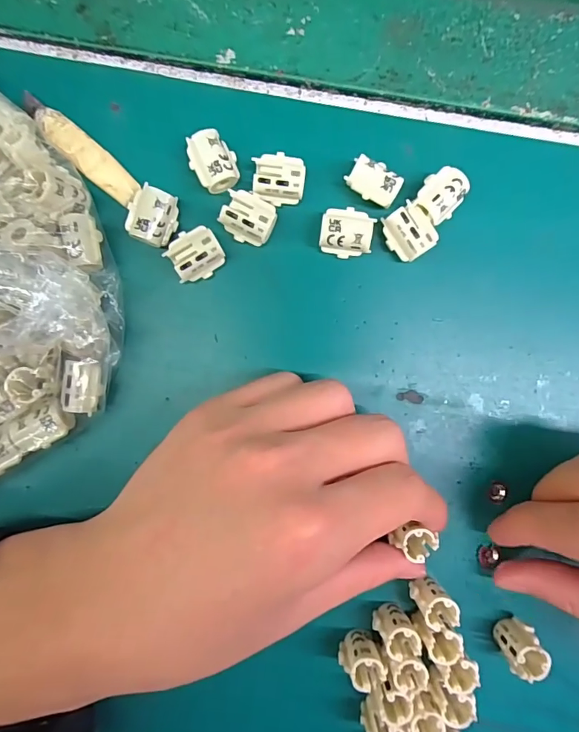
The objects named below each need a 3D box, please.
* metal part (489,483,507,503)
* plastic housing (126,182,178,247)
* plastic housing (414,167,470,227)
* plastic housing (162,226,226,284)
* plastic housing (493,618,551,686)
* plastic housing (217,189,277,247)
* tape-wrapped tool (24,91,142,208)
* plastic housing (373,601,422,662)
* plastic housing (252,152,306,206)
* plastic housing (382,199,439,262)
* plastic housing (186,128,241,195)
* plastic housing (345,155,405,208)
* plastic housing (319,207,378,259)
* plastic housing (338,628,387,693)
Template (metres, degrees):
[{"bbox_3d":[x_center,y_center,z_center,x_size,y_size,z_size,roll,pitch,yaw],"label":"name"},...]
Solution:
[{"bbox_3d":[0.096,0.058,0.201,0.007,0.004,0.009,14,90,-1],"label":"metal part"},{"bbox_3d":[-0.058,-0.063,0.185,0.018,0.010,0.022,25,90,-1],"label":"plastic housing"},{"bbox_3d":[0.065,-0.074,0.191,0.022,0.012,0.018,-44,91,0],"label":"plastic housing"},{"bbox_3d":[-0.040,-0.047,0.188,0.022,0.012,0.018,-29,91,-1],"label":"plastic housing"},{"bbox_3d":[0.100,0.123,0.194,0.016,0.023,0.015,-26,91,-1],"label":"plastic housing"},{"bbox_3d":[-0.017,-0.063,0.189,0.022,0.013,0.018,20,90,-1],"label":"plastic housing"},{"bbox_3d":[-0.088,-0.092,0.186,0.063,0.007,0.013,43,90,-1],"label":"tape-wrapped tool"},{"bbox_3d":[0.046,0.114,0.190,0.014,0.018,0.018,-33,91,-1],"label":"plastic housing"},{"bbox_3d":[-0.004,-0.080,0.189,0.021,0.013,0.017,6,91,-1],"label":"plastic housing"},{"bbox_3d":[0.052,-0.058,0.192,0.020,0.012,0.022,-34,91,0],"label":"plastic housing"},{"bbox_3d":[-0.032,-0.087,0.187,0.018,0.012,0.022,-29,91,-1],"label":"plastic housing"},{"bbox_3d":[0.036,-0.078,0.190,0.022,0.012,0.014,27,90,-1],"label":"plastic housing"},{"bbox_3d":[0.025,-0.057,0.191,0.022,0.012,0.018,6,91,-1],"label":"plastic housing"},{"bbox_3d":[0.032,0.126,0.190,0.014,0.022,0.015,0,91,-1],"label":"plastic housing"}]

